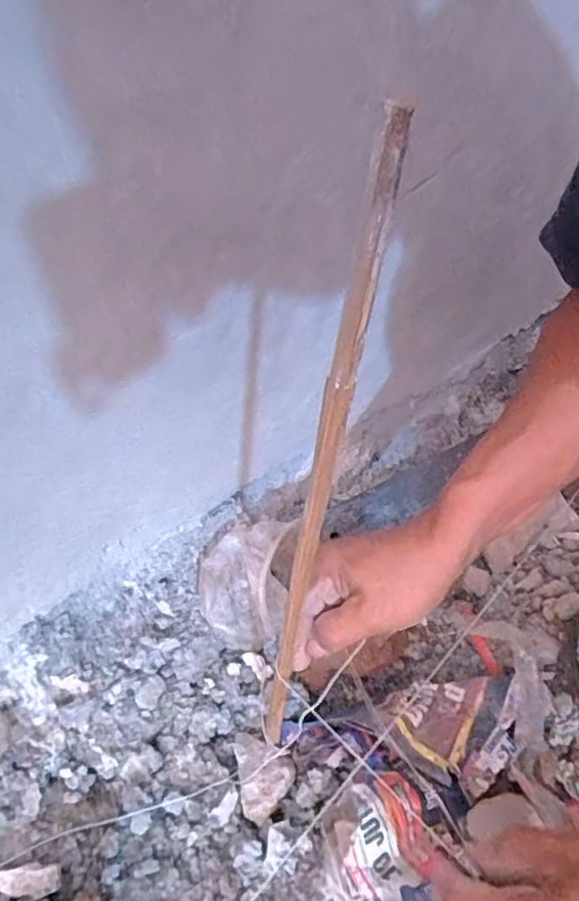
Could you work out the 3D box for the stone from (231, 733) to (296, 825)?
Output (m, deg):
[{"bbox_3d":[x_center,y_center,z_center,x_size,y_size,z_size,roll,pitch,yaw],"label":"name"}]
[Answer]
[{"bbox_3d":[-0.017,0.224,0.374,0.038,0.020,0.062,-7,37,-12],"label":"stone"}]

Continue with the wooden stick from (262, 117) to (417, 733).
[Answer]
[{"bbox_3d":[0.010,0.047,0.265,0.011,0.369,0.004,1,37,-10],"label":"wooden stick"}]

